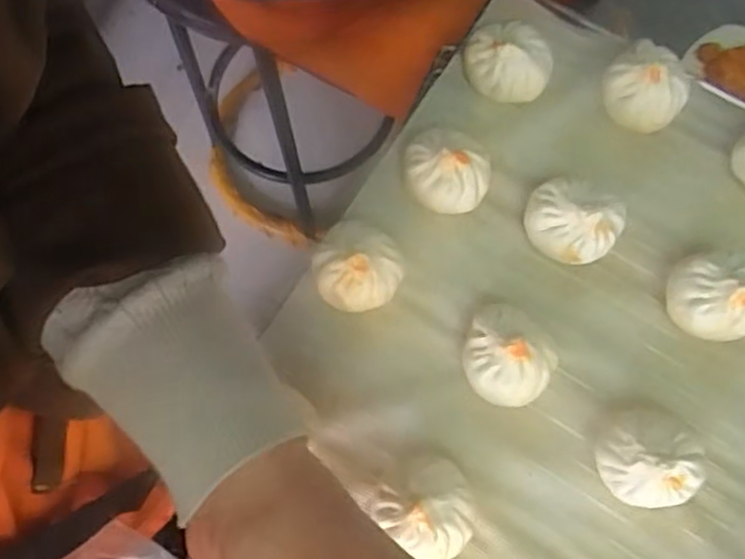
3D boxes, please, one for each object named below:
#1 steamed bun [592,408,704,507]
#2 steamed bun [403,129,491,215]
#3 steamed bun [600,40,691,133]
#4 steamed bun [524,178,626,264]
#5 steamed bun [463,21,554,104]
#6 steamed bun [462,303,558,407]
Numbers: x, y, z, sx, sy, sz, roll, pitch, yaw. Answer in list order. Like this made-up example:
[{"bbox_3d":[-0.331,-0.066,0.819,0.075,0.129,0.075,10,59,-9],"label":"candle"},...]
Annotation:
[{"bbox_3d":[0.151,0.098,0.403,0.051,0.043,0.050,0,74,0],"label":"steamed bun"},{"bbox_3d":[0.046,-0.068,0.456,0.053,0.042,0.051,-4,74,-1],"label":"steamed bun"},{"bbox_3d":[0.173,-0.121,0.466,0.044,0.043,0.050,-35,77,-9],"label":"steamed bun"},{"bbox_3d":[0.120,-0.036,0.442,0.055,0.045,0.047,36,77,10],"label":"steamed bun"},{"bbox_3d":[0.088,-0.141,0.479,0.056,0.040,0.047,32,77,9],"label":"steamed bun"},{"bbox_3d":[0.078,0.044,0.422,0.050,0.044,0.053,0,74,0],"label":"steamed bun"}]

